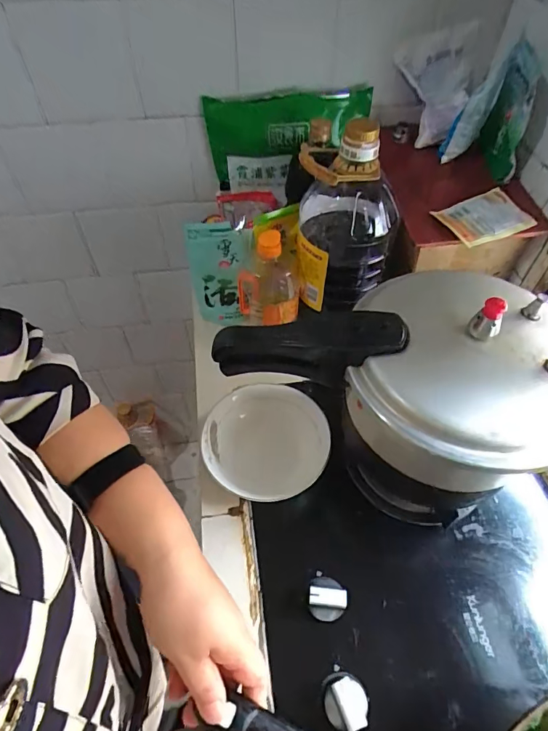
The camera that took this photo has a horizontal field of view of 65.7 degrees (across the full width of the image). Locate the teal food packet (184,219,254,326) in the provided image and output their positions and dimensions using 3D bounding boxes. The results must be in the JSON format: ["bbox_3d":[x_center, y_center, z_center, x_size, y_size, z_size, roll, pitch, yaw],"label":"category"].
[{"bbox_3d":[-0.081,-0.142,0.690,0.100,0.180,0.042,-7,52,-4],"label":"teal food packet"}]

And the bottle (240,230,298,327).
[{"bbox_3d":[-0.001,-0.139,0.659,0.098,0.161,0.072,30,58,22],"label":"bottle"}]

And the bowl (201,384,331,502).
[{"bbox_3d":[-0.011,0.113,0.586,0.158,0.066,0.167,0,52,1],"label":"bowl"}]

